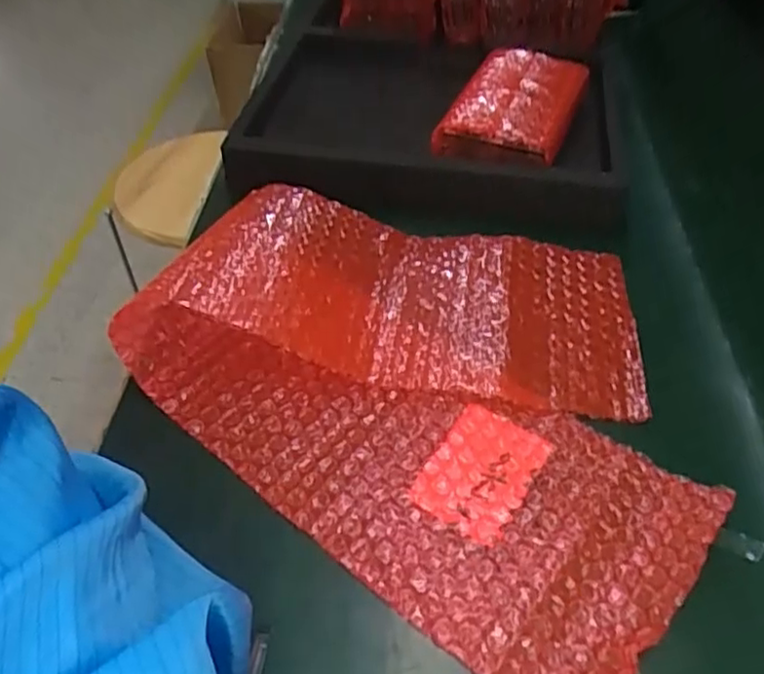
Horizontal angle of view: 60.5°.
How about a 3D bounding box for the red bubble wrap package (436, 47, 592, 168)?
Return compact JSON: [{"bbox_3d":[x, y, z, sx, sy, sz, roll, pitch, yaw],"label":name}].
[{"bbox_3d":[0.106,-0.185,0.515,0.086,0.025,0.141,18,49,17],"label":"red bubble wrap package"}]

